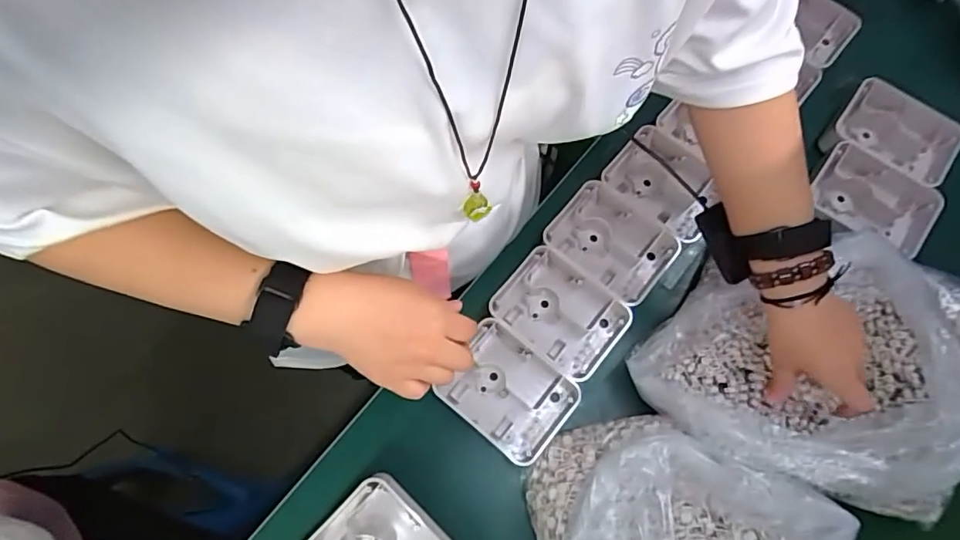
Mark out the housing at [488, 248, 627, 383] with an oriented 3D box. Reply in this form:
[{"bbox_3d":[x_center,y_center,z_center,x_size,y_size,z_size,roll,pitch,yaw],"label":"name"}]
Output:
[{"bbox_3d":[0.086,0.046,0.591,0.130,0.040,0.099,39,76,10],"label":"housing"}]

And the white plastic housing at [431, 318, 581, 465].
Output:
[{"bbox_3d":[0.030,0.126,0.560,0.123,0.030,0.099,40,76,10],"label":"white plastic housing"}]

